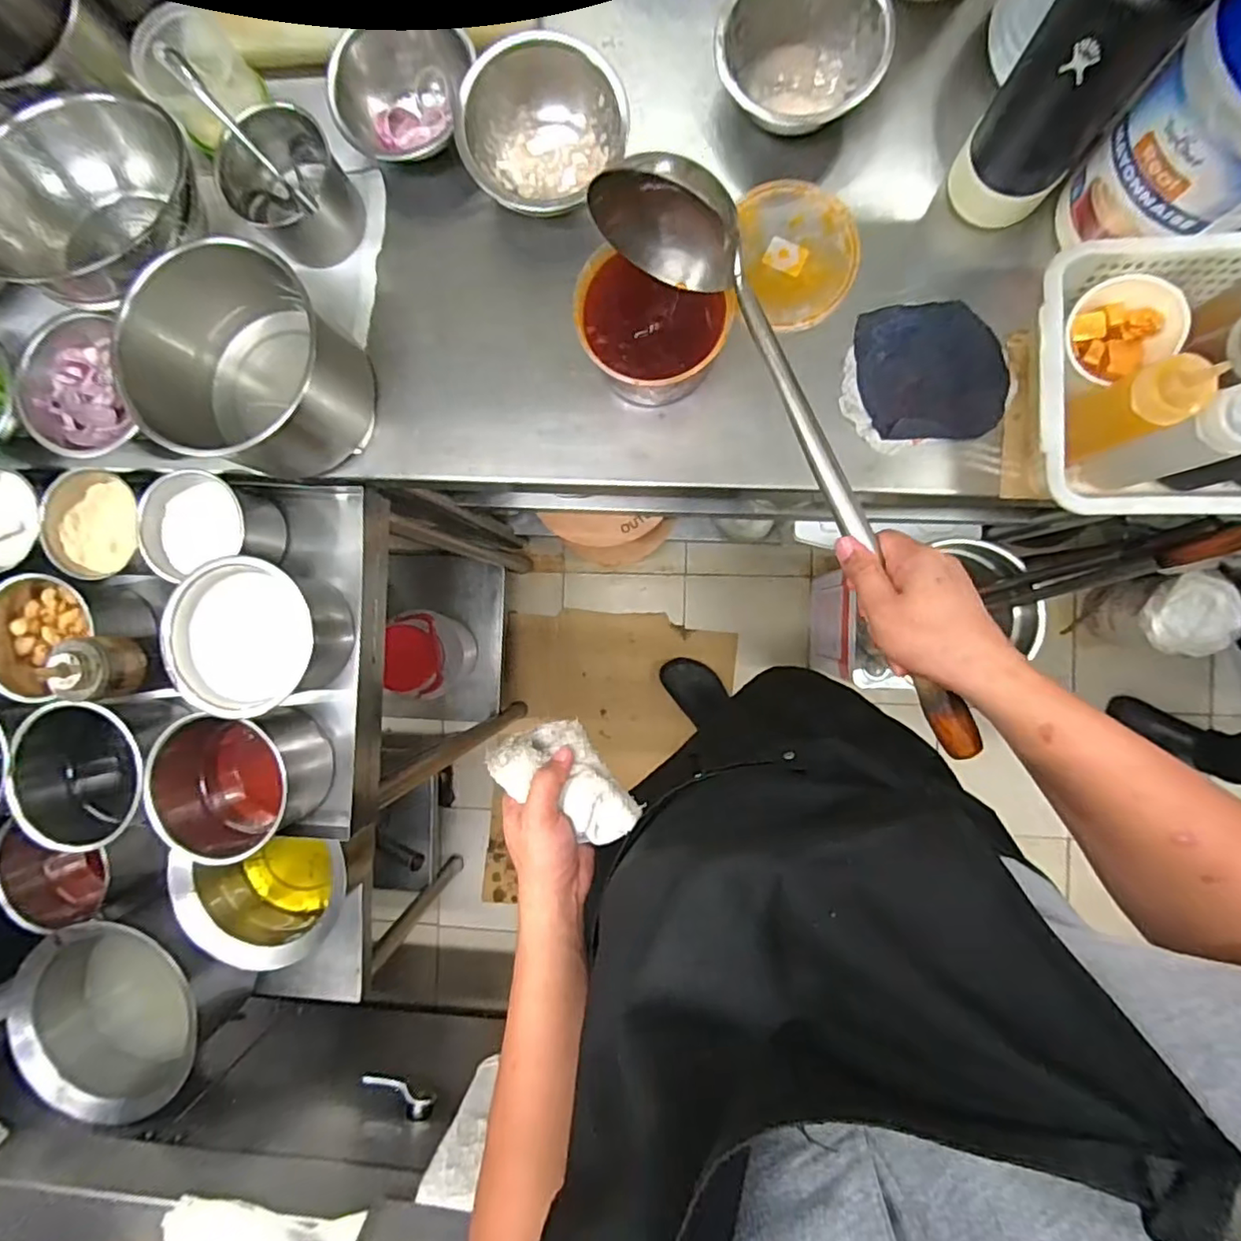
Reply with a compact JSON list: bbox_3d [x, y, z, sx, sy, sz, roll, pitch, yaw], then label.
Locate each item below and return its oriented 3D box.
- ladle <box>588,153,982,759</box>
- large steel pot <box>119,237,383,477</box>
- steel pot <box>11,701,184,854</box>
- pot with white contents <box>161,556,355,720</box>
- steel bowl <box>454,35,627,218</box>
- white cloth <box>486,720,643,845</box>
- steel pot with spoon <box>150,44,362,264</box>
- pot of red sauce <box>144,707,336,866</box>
[{"bbox_3d":[0.117,-0.127,0.462,0.085,0.092,0.503,-24,80,5],"label":"ladle"},{"bbox_3d":[-0.352,-0.239,0.583,0.162,0.148,0.165,0,90,5],"label":"large steel pot"},{"bbox_3d":[-0.564,0.165,0.673,0.161,0.124,0.148,0,90,5],"label":"steel pot"},{"bbox_3d":[-0.386,0.016,0.657,0.155,0.109,0.152,0,90,5],"label":"pot with white contents"},{"bbox_3d":[-0.073,-0.462,0.584,0.157,0.070,0.136,-2,90,5],"label":"steel bowl"},{"bbox_3d":[-0.043,0.130,0.503,0.127,0.043,0.064,35,93,4],"label":"white cloth"},{"bbox_3d":[-0.345,-0.449,0.596,0.111,0.103,0.152,-44,86,4],"label":"steel pot with spoon"},{"bbox_3d":[-0.412,0.174,0.676,0.148,0.132,0.147,0,90,5],"label":"pot of red sauce"}]

